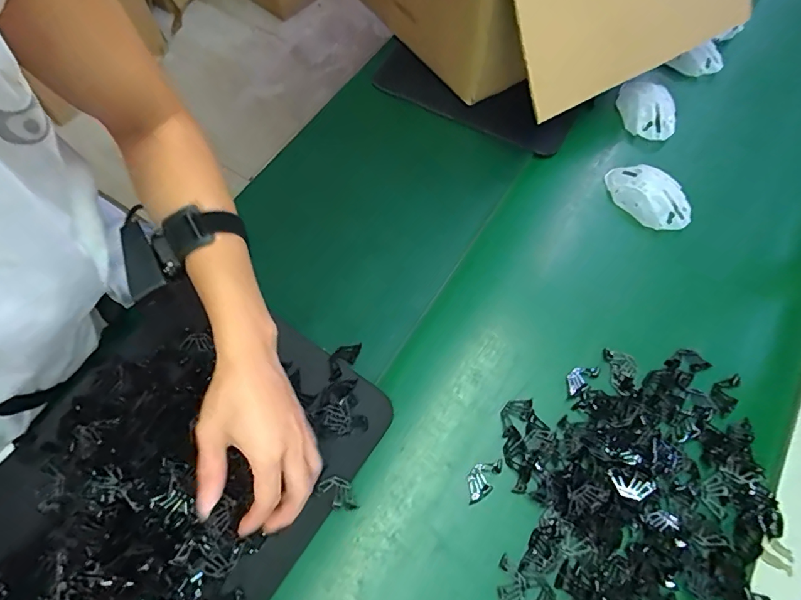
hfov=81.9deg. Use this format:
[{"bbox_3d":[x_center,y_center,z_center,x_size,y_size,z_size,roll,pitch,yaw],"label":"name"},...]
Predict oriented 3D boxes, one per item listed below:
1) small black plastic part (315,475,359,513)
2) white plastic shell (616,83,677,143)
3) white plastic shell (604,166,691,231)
[{"bbox_3d":[-0.060,0.191,0.454,0.046,0.008,0.027,45,68,-7],"label":"small black plastic part"},{"bbox_3d":[0.357,-0.275,0.673,0.064,0.041,0.091,-10,67,-5],"label":"white plastic shell"},{"bbox_3d":[0.326,-0.137,0.607,0.115,0.037,0.058,39,71,15],"label":"white plastic shell"}]

